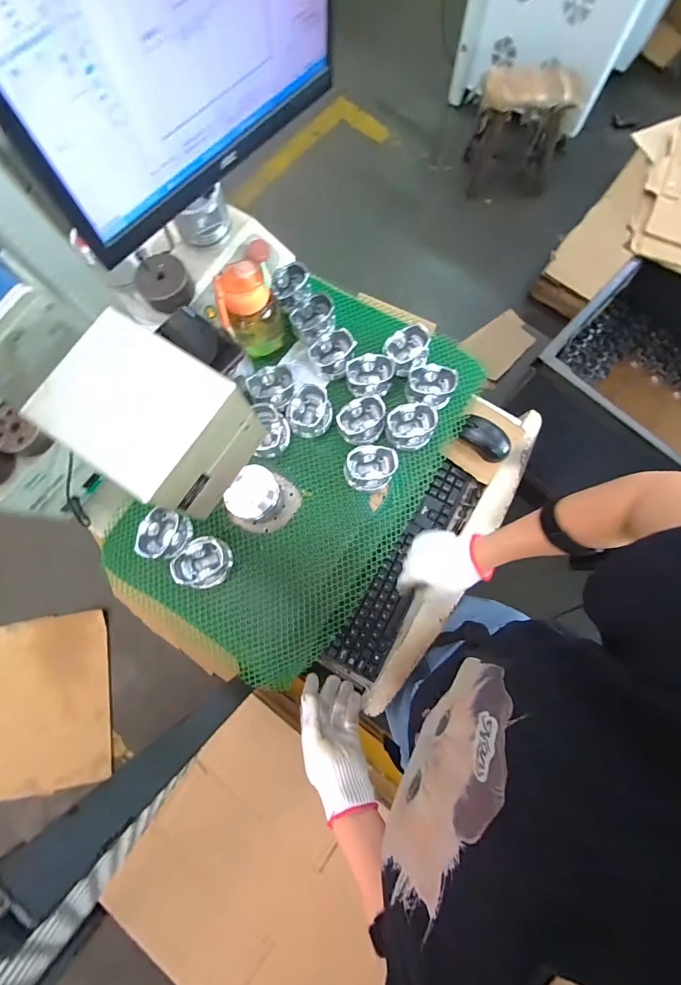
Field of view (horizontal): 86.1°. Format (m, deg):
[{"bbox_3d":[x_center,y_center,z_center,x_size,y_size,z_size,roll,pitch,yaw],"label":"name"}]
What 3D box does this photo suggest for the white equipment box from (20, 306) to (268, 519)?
[{"bbox_3d":[-0.141,-0.050,0.282,0.116,0.087,0.105,32,80,8],"label":"white equipment box"}]

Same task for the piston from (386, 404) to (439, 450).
[{"bbox_3d":[0.124,-0.116,0.639,0.087,0.050,0.073,-4,77,1],"label":"piston"}]

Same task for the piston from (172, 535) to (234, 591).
[{"bbox_3d":[-0.223,0.114,0.597,0.082,0.047,0.081,0,77,2],"label":"piston"}]

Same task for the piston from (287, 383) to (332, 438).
[{"bbox_3d":[-0.054,-0.143,0.644,0.074,0.052,0.076,0,77,2],"label":"piston"}]

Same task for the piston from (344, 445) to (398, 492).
[{"bbox_3d":[0.050,-0.043,0.618,0.089,0.045,0.077,-11,77,-1],"label":"piston"}]

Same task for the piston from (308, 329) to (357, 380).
[{"bbox_3d":[-0.014,-0.253,0.678,0.071,0.062,0.082,27,79,7],"label":"piston"}]

